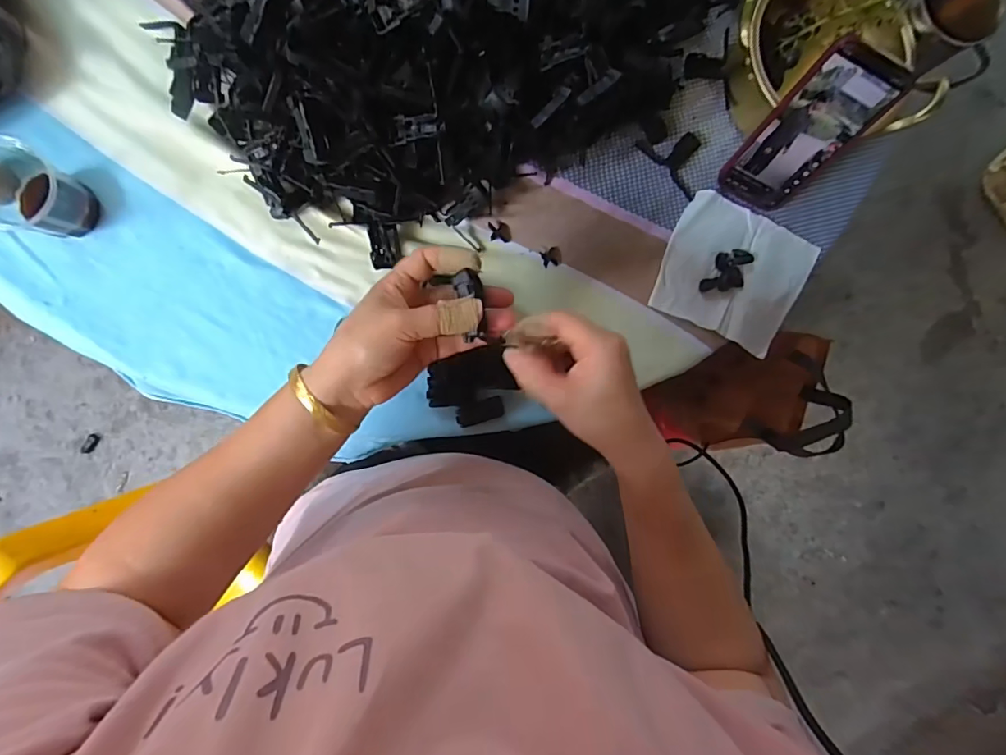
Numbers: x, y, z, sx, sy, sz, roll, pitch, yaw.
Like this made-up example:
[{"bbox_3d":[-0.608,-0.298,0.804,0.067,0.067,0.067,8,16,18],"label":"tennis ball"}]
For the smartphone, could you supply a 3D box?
[{"bbox_3d":[0.285,-0.228,0.473,0.075,0.160,0.014,21,61,-8],"label":"smartphone"}]

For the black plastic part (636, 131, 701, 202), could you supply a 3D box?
[{"bbox_3d":[0.187,-0.235,0.527,0.080,0.006,0.051,43,85,-7],"label":"black plastic part"}]

